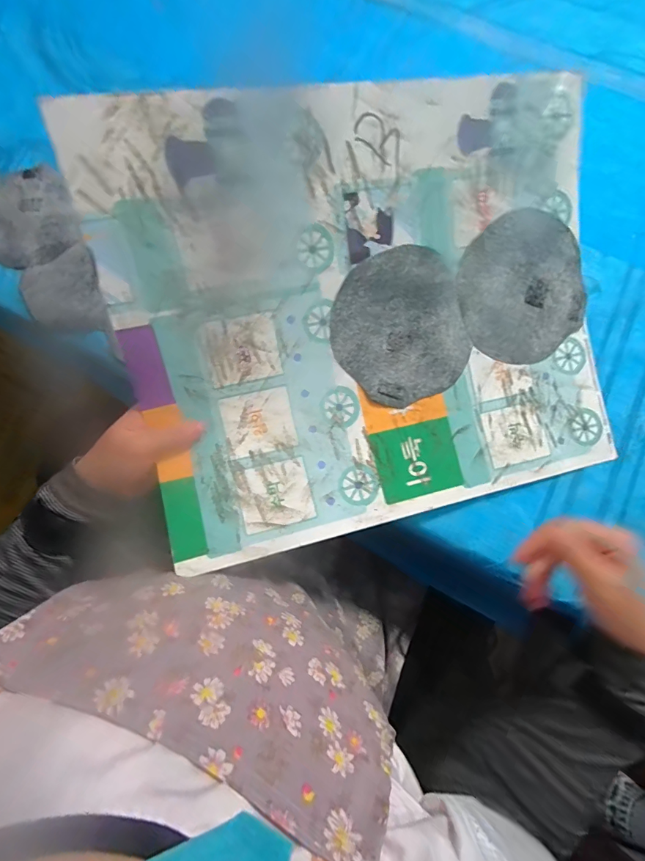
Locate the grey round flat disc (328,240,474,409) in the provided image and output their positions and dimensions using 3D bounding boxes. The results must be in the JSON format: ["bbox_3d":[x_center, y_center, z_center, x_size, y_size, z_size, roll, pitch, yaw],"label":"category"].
[{"bbox_3d":[0.078,-0.101,0.410,0.132,0.006,0.145,-25,102,-5],"label":"grey round flat disc"}]

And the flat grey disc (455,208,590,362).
[{"bbox_3d":[0.208,-0.147,0.429,0.140,0.004,0.143,-1,98,-10],"label":"flat grey disc"}]

